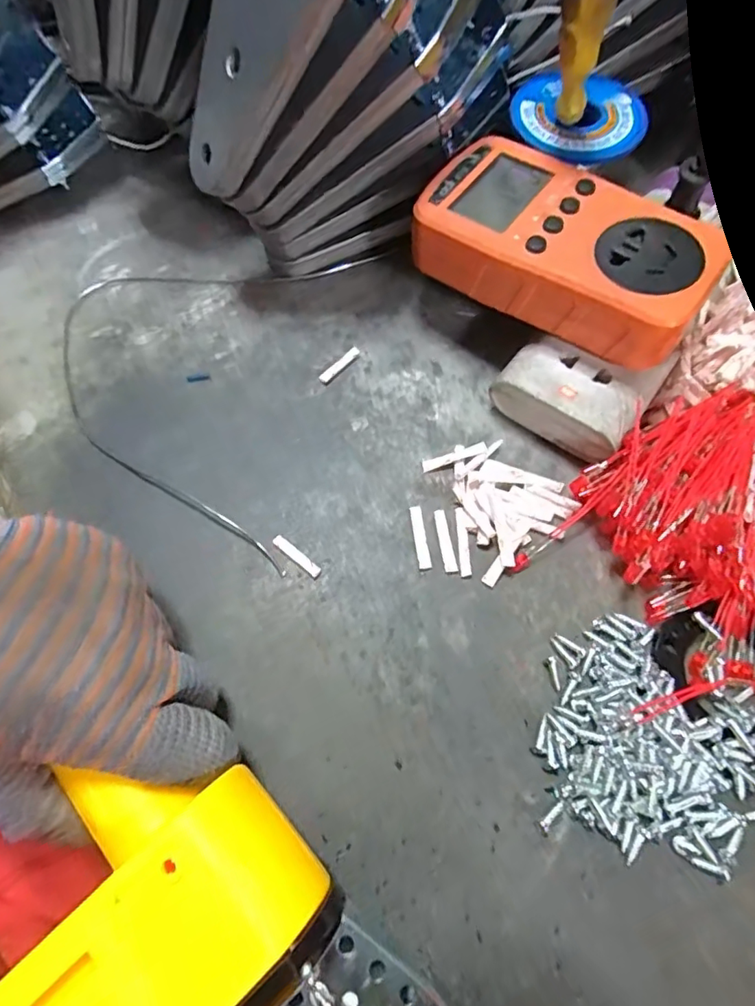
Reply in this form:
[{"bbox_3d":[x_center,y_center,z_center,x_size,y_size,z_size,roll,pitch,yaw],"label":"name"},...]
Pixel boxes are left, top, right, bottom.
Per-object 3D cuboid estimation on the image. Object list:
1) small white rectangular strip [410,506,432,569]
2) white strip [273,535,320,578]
[{"bbox_3d":[0.019,0.015,0.239,0.005,0.004,0.029,-9,68,-1],"label":"small white rectangular strip"},{"bbox_3d":[-0.036,0.023,0.237,0.026,0.004,0.006,37,74,16],"label":"white strip"}]

